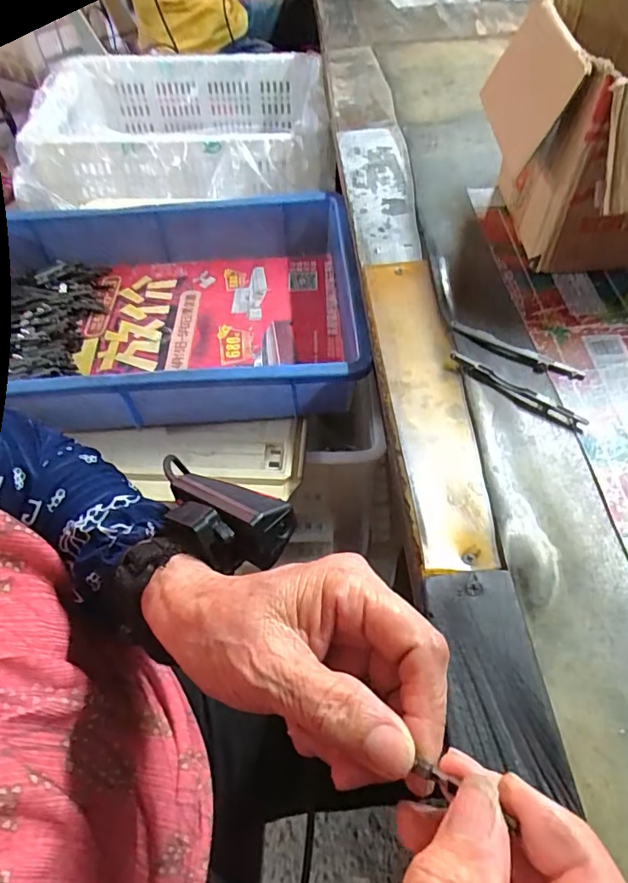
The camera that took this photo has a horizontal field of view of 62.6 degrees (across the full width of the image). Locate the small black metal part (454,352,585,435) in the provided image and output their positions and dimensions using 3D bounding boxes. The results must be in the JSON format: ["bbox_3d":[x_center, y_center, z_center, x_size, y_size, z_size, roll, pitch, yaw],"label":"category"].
[{"bbox_3d":[0.140,-0.036,0.361,0.100,0.010,0.012,31,61,24],"label":"small black metal part"}]

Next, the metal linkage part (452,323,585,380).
[{"bbox_3d":[0.151,-0.068,0.387,0.099,0.011,0.017,27,60,22],"label":"metal linkage part"}]

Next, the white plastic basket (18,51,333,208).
[{"bbox_3d":[-0.230,-0.560,0.923,0.487,0.127,0.350,-5,53,0],"label":"white plastic basket"}]

